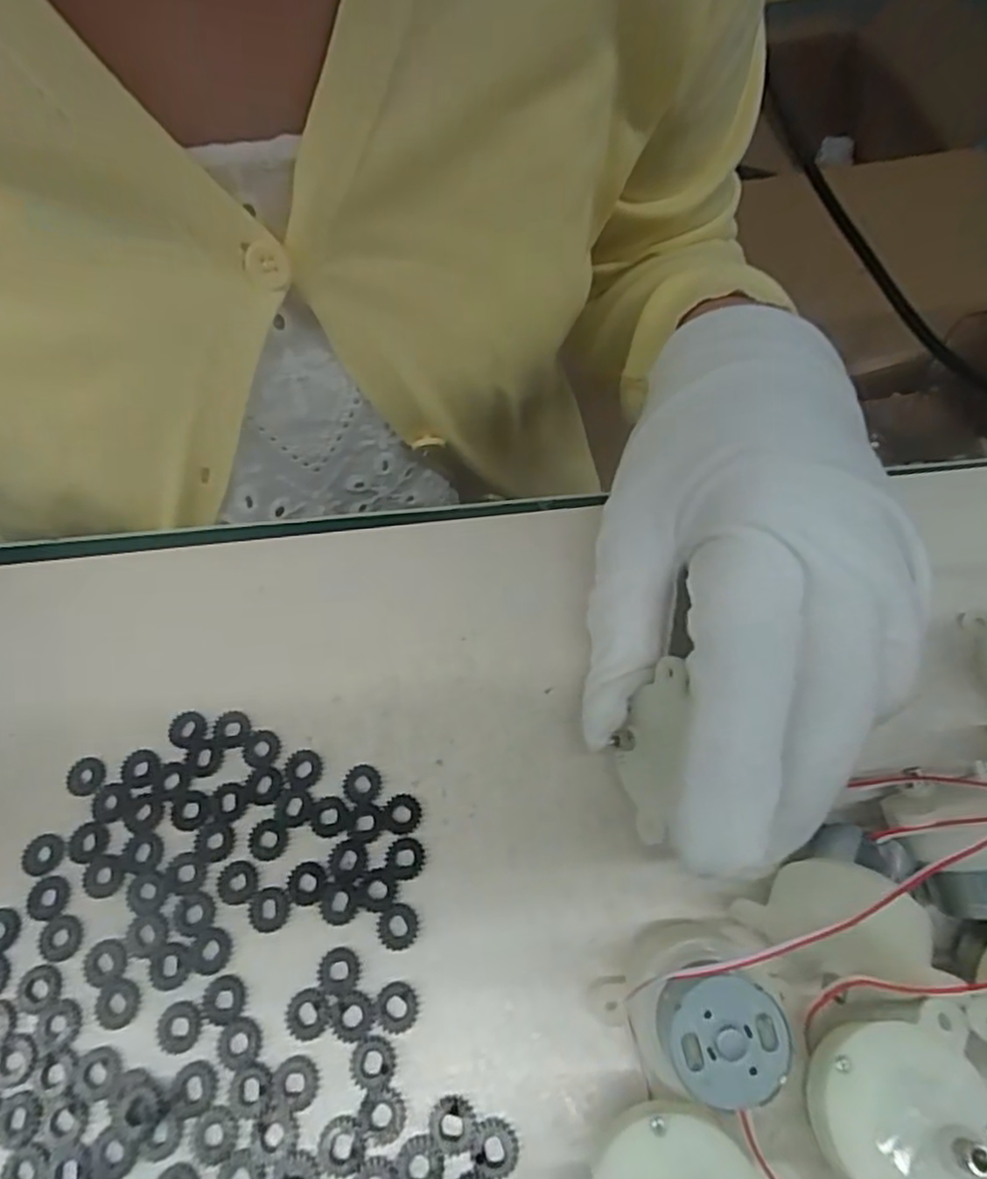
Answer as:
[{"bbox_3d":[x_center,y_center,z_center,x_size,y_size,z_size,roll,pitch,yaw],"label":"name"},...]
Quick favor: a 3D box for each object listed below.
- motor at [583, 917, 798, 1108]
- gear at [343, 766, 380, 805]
[{"bbox_3d":[0.042,0.091,0.152,0.037,0.031,0.034,-2,62,3],"label":"motor"},{"bbox_3d":[-0.037,0.053,0.191,0.010,0.004,0.010,-2,62,3],"label":"gear"}]

